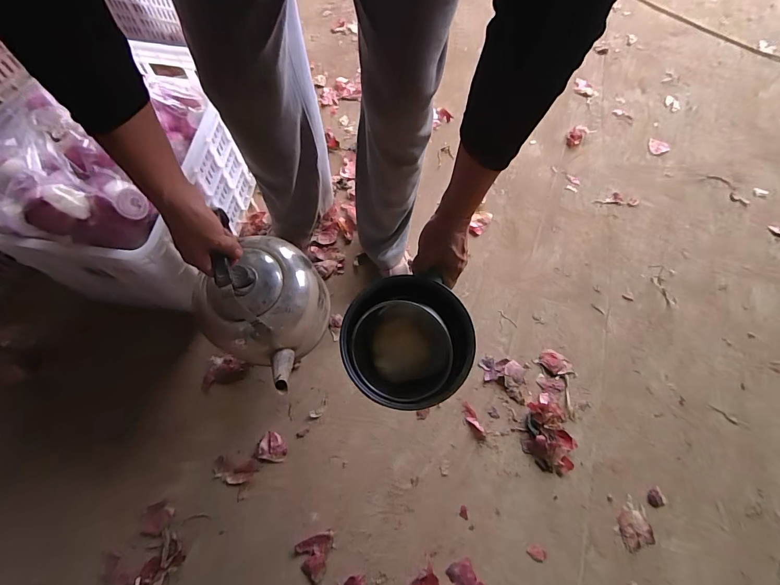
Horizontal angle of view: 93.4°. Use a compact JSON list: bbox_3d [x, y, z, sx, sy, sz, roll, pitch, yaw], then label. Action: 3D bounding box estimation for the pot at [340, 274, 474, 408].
[{"bbox_3d":[0.020,0.069,0.503,0.168,0.077,0.170,0,68,-1],"label":"pot"}]

